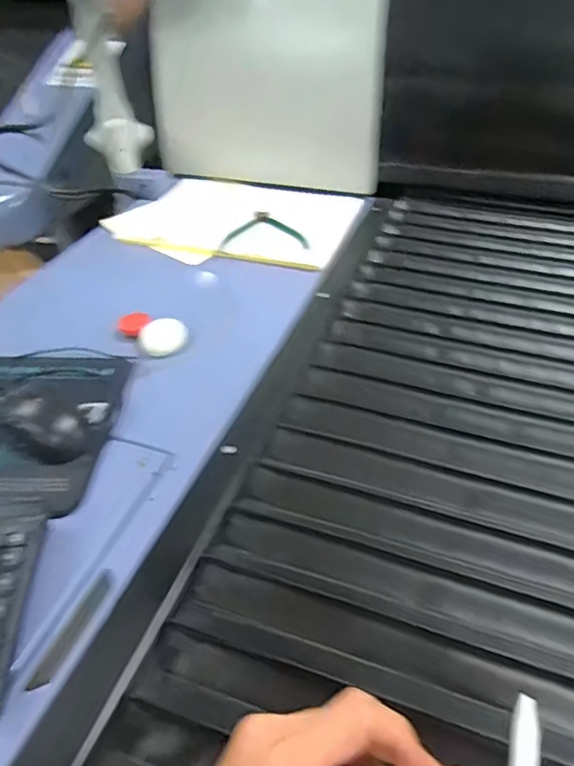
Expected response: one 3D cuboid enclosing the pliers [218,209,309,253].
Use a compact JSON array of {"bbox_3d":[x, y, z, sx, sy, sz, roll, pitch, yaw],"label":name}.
[{"bbox_3d":[-0.039,-0.224,0.816,0.122,0.008,0.121,-7,43,-5],"label":"pliers"}]

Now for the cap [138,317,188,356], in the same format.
[{"bbox_3d":[-0.146,-0.056,0.664,0.054,0.010,0.057,-1,43,1],"label":"cap"}]

